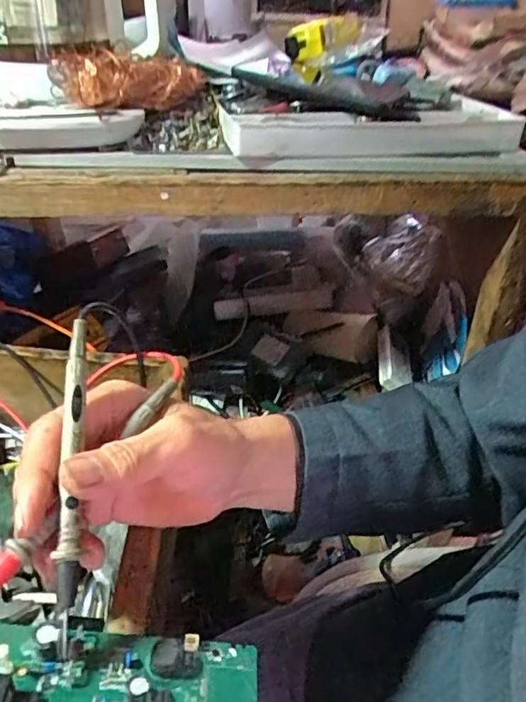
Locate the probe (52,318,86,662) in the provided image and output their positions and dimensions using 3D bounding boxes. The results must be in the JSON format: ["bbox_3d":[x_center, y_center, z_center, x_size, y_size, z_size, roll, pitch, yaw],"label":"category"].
[{"bbox_3d":[-0.085,0.055,0.252,0.008,0.008,0.147,-3,71,-7],"label":"probe"}]

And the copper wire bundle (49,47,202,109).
[{"bbox_3d":[-0.120,-0.253,0.521,0.138,0.045,0.049,-23,42,-31],"label":"copper wire bundle"}]

